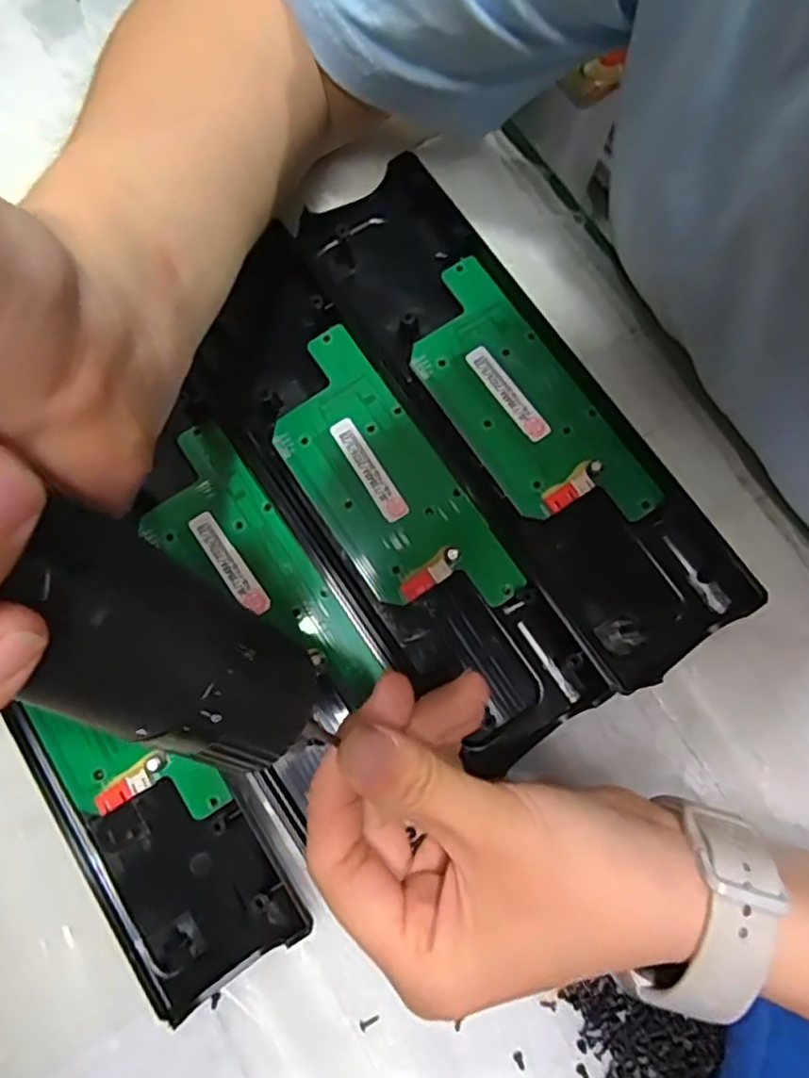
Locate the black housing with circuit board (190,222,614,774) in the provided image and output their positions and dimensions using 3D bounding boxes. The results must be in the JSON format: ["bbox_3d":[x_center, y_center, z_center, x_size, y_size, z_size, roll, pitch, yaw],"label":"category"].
[{"bbox_3d":[-0.011,-0.020,0.281,0.071,0.017,0.238,-35,81,-7],"label":"black housing with circuit board"}]

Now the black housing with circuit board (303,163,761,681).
[{"bbox_3d":[0.051,-0.059,0.286,0.078,0.019,0.244,-34,81,-6],"label":"black housing with circuit board"}]

